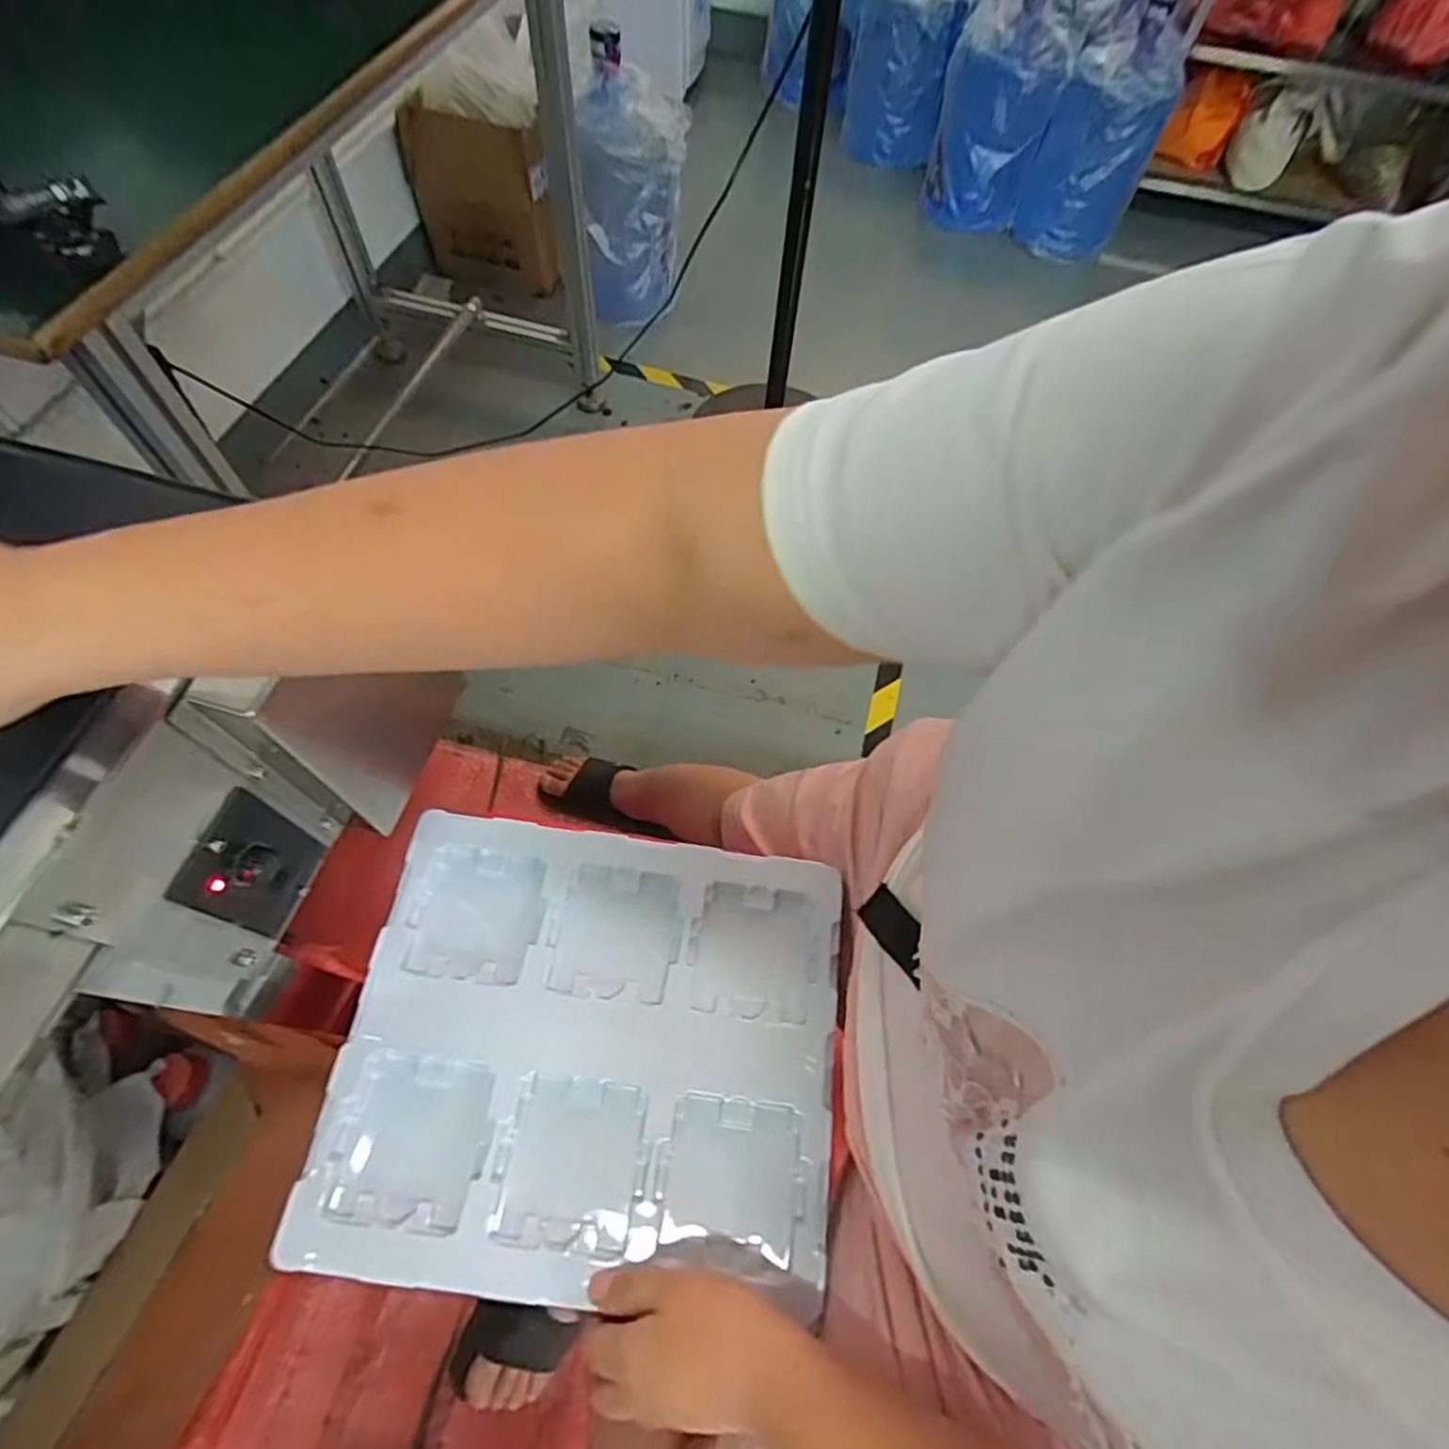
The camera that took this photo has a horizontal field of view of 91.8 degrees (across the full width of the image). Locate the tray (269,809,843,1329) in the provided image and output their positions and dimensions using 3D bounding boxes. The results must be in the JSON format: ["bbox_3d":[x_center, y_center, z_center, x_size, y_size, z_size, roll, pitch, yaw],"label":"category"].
[{"bbox_3d":[-0.085,0.210,0.470,0.312,0.020,0.272,8,61,0],"label":"tray"}]

